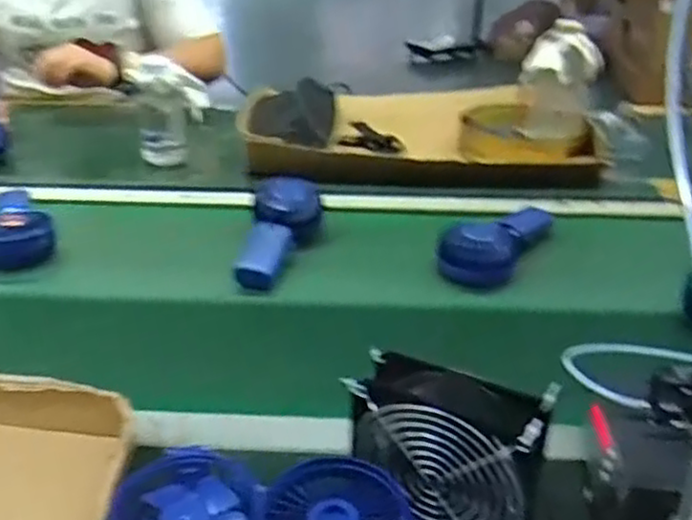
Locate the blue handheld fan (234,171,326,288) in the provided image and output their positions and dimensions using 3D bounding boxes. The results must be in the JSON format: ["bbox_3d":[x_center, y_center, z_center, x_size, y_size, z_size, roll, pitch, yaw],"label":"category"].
[{"bbox_3d":[-0.074,-0.037,0.839,0.079,0.046,0.173,1,33,4],"label":"blue handheld fan"}]

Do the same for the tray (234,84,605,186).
[{"bbox_3d":[0.103,-0.184,1.075,0.519,0.069,0.280,8,29,12],"label":"tray"}]

